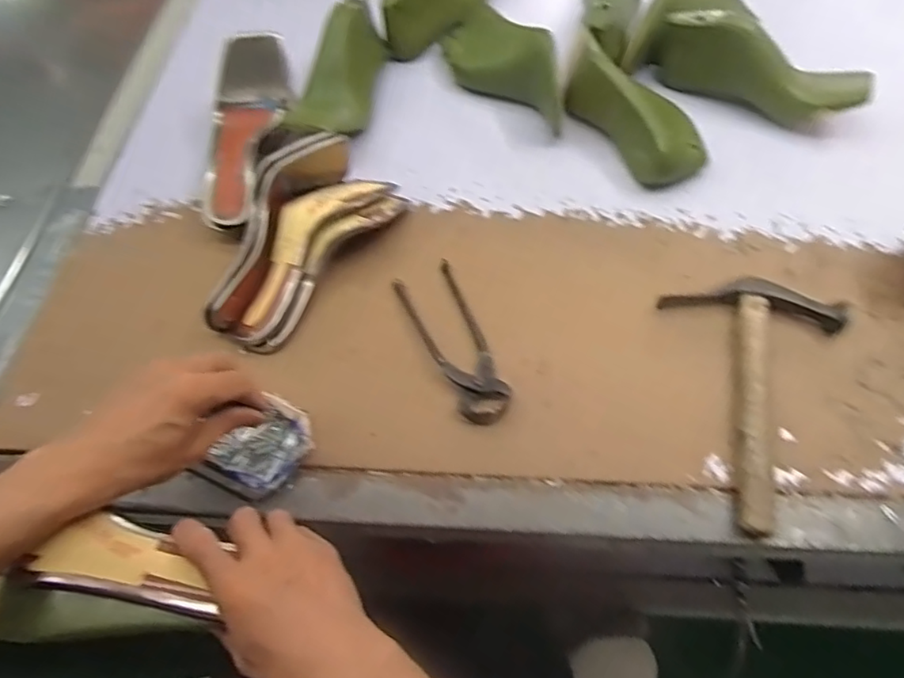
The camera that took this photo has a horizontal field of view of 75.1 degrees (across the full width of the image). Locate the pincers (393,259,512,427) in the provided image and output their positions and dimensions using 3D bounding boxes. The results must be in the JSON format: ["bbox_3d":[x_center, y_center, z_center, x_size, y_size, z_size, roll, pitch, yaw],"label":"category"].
[{"bbox_3d":[0.003,0.001,0.528,0.054,0.016,0.168,-21,62,-9],"label":"pincers"}]

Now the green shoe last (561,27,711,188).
[{"bbox_3d":[0.195,-0.250,0.636,0.075,0.066,0.185,-29,63,-13],"label":"green shoe last"}]

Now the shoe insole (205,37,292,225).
[{"bbox_3d":[-0.225,-0.217,0.620,0.077,0.043,0.217,6,77,6],"label":"shoe insole"}]

